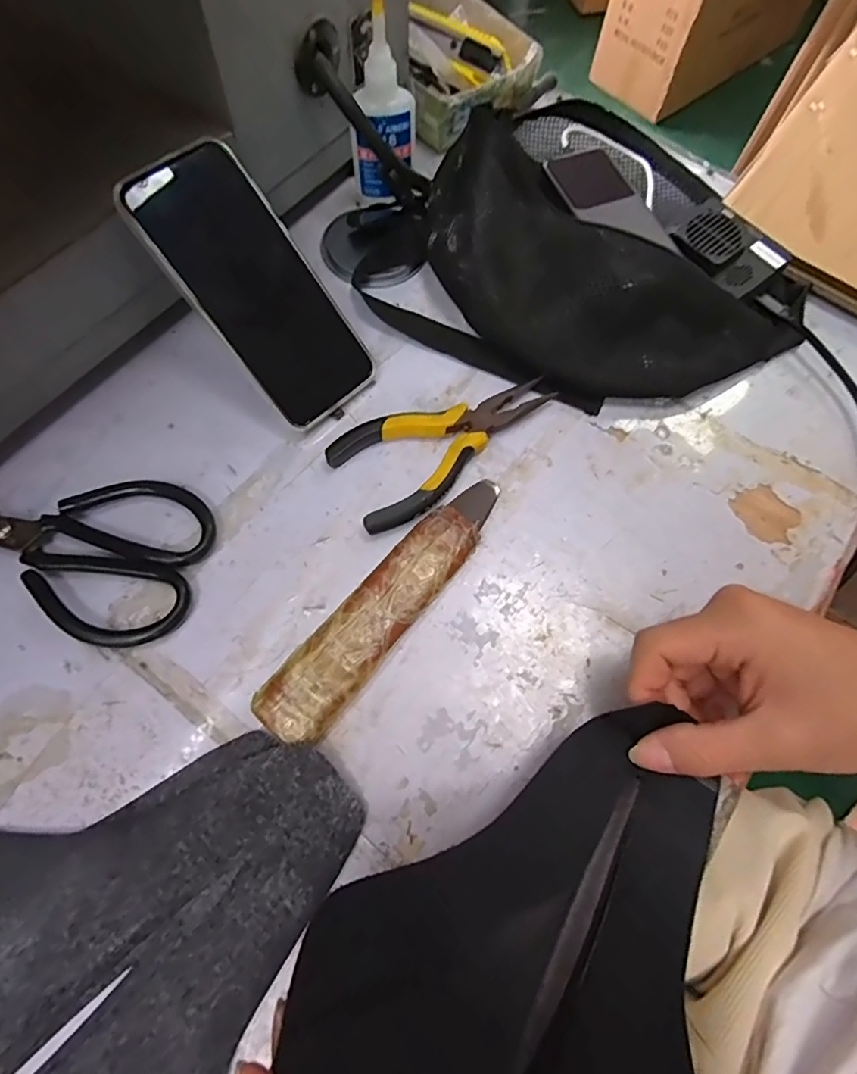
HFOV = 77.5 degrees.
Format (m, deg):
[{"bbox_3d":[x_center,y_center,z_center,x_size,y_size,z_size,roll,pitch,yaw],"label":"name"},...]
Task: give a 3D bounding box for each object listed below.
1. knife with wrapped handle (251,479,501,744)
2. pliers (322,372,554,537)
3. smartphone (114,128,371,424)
[{"bbox_3d":[-0.021,0.035,0.311,0.039,0.016,0.186,38,71,11],"label":"knife with wrapped handle"},{"bbox_3d":[0.013,-0.060,0.349,0.145,0.015,0.067,-24,72,-12],"label":"pliers"},{"bbox_3d":[-0.106,-0.152,0.336,0.077,0.009,0.164,-44,112,-18],"label":"smartphone"}]

